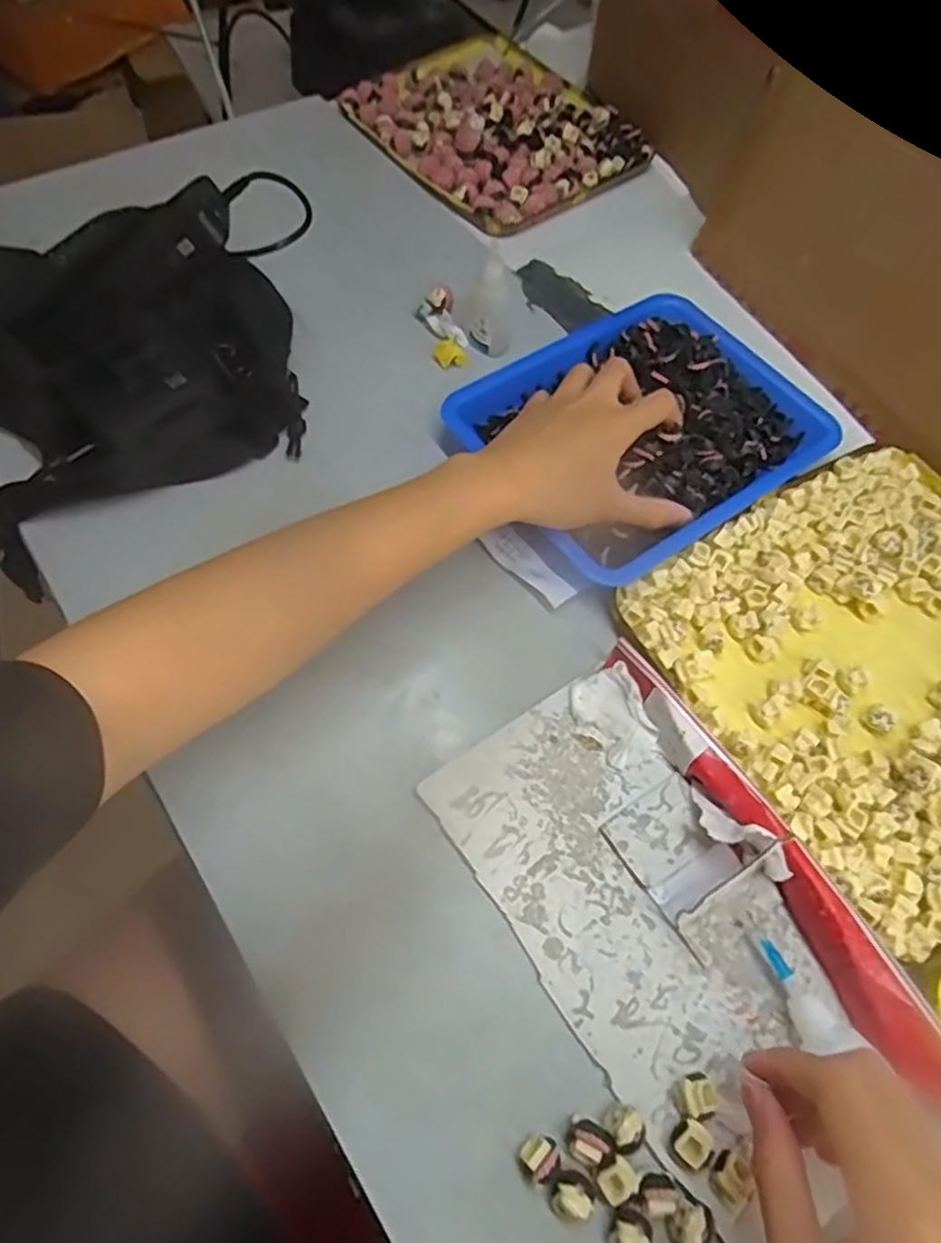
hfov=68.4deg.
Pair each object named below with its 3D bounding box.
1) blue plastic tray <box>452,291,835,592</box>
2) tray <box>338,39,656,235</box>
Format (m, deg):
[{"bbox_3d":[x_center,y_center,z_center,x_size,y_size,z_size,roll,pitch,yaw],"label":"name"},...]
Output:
[{"bbox_3d":[0.116,-0.132,0.450,0.222,0.030,0.170,-32,67,-17],"label":"blue plastic tray"},{"bbox_3d":[0.023,-0.449,0.634,0.197,0.022,0.236,-34,68,-18],"label":"tray"}]

